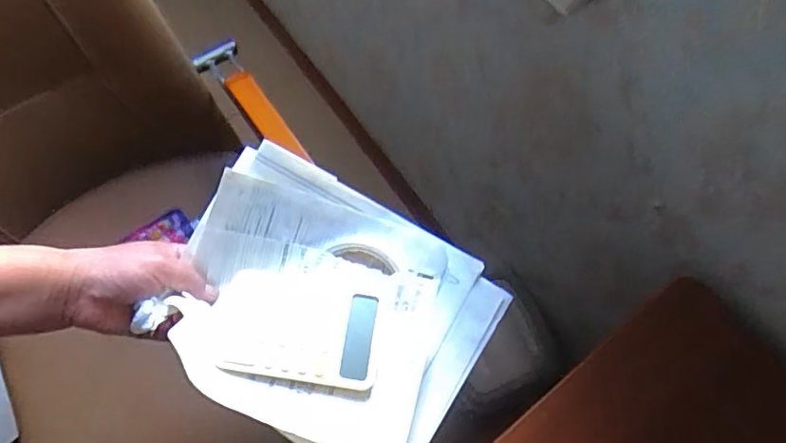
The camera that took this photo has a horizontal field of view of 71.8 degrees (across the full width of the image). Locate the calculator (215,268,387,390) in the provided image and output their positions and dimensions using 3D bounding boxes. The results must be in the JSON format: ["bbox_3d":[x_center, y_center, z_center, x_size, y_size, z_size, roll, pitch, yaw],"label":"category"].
[{"bbox_3d":[-0.076,0.086,0.445,0.129,0.017,0.085,7,69,3],"label":"calculator"}]

